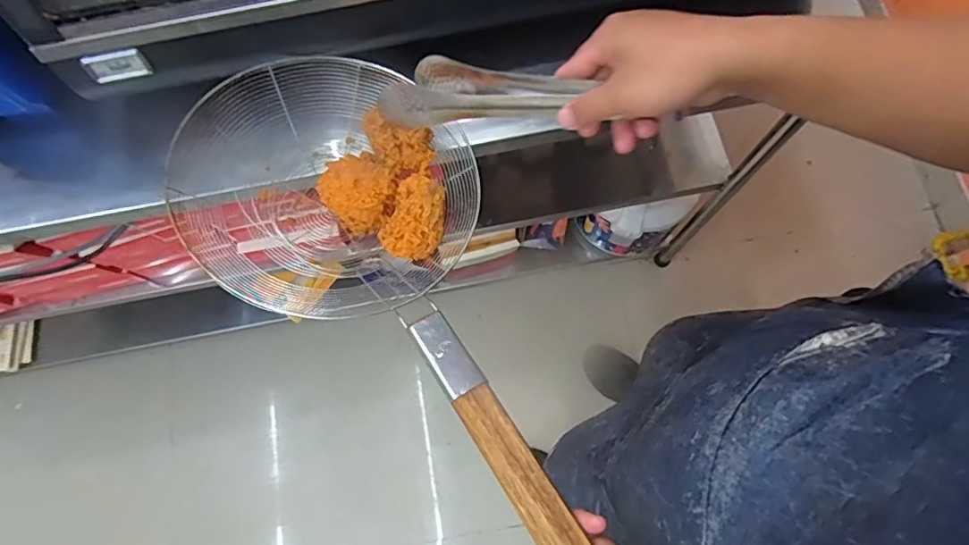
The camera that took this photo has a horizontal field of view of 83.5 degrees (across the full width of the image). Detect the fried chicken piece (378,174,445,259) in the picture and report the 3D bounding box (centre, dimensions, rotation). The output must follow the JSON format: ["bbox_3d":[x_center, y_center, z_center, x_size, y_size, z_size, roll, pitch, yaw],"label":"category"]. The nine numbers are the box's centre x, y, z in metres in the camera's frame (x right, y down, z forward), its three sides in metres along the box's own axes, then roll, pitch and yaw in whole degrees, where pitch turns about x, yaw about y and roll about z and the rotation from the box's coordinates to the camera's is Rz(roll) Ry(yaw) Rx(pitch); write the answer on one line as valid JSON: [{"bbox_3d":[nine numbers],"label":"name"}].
[{"bbox_3d":[-0.071,-0.063,0.572,0.067,0.039,0.095,17,76,6],"label":"fried chicken piece"}]

